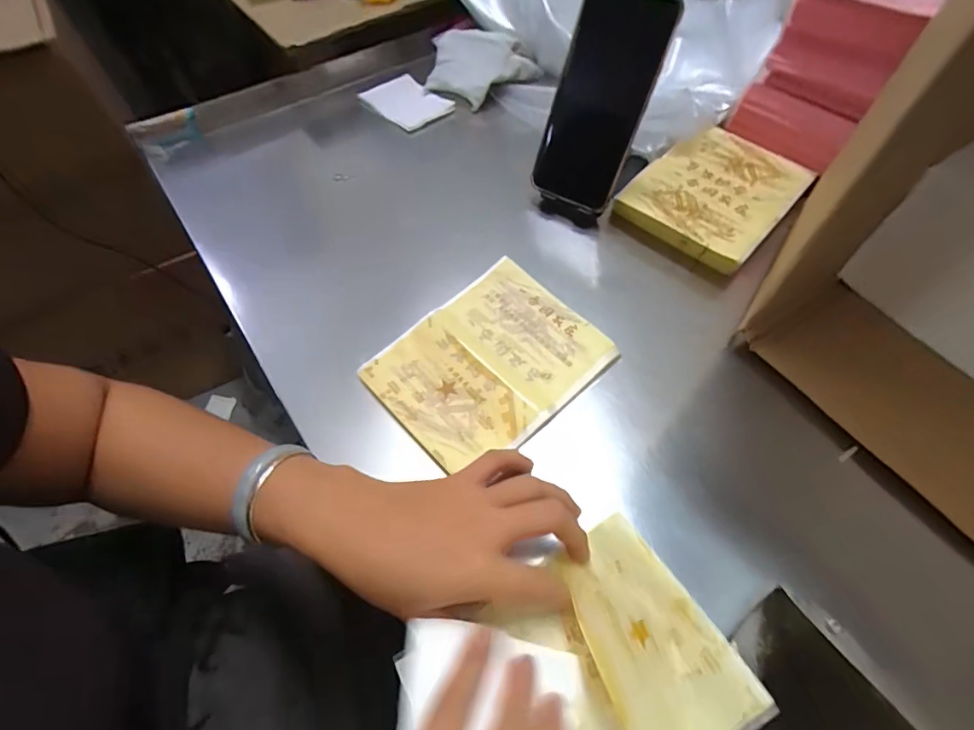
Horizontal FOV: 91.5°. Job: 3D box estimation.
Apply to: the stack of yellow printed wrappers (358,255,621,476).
[{"bbox_3d":[0.003,-0.003,0.359,0.158,0.011,0.125,-39,66,-20],"label":"stack of yellow printed wrappers"}]

